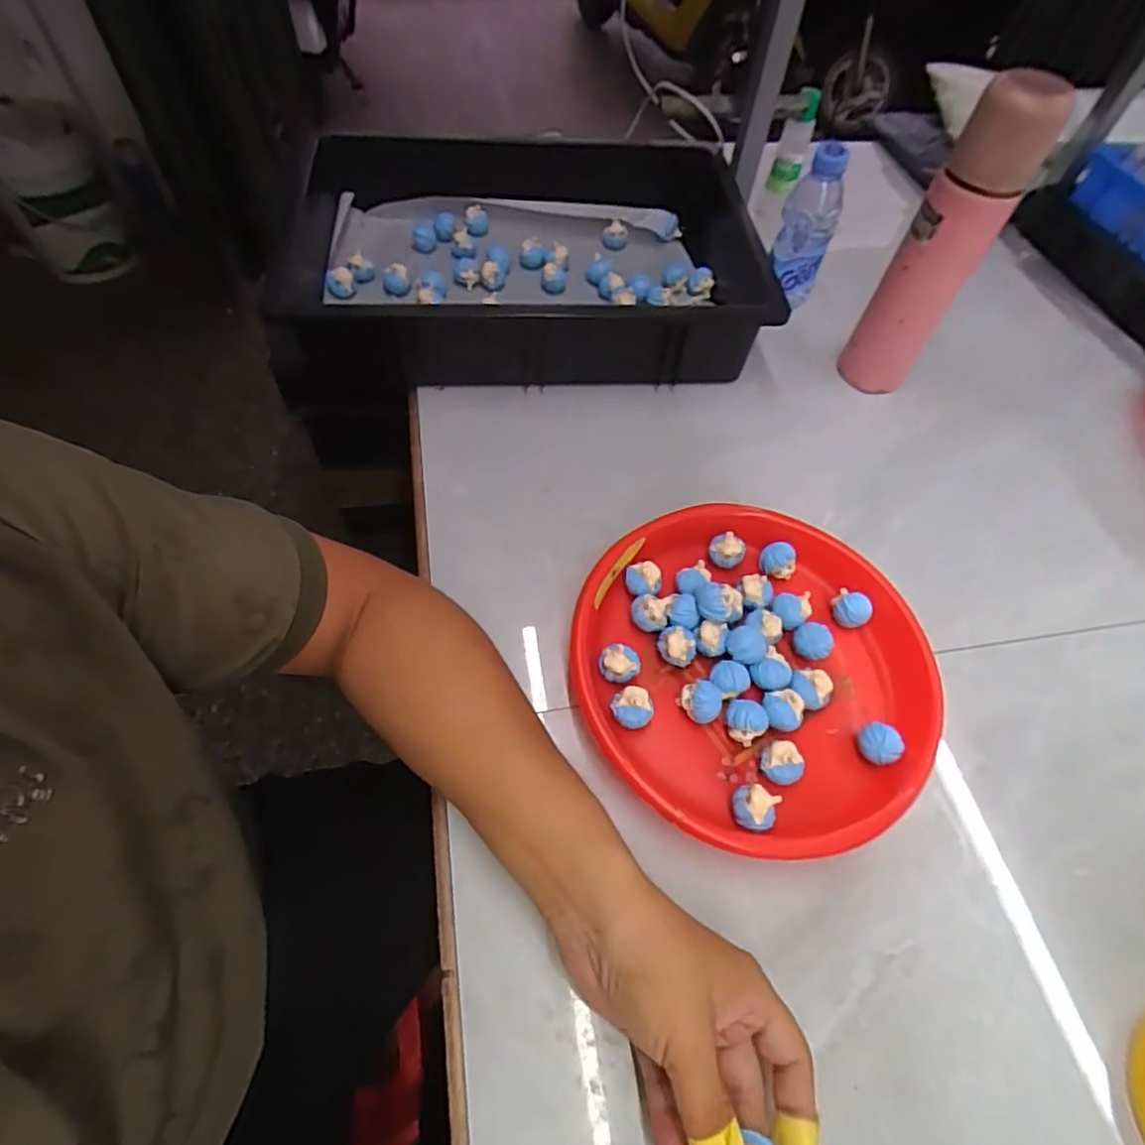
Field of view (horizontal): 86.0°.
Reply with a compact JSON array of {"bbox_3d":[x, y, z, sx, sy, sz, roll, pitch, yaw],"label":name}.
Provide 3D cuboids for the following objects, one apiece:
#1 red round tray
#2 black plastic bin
[{"bbox_3d":[0.130,0.065,0.443,0.242,0.042,0.253,2,57,-2],"label":"red round tray"},{"bbox_3d":[-0.038,-0.332,0.659,0.499,0.109,0.332,-2,57,-5],"label":"black plastic bin"}]

